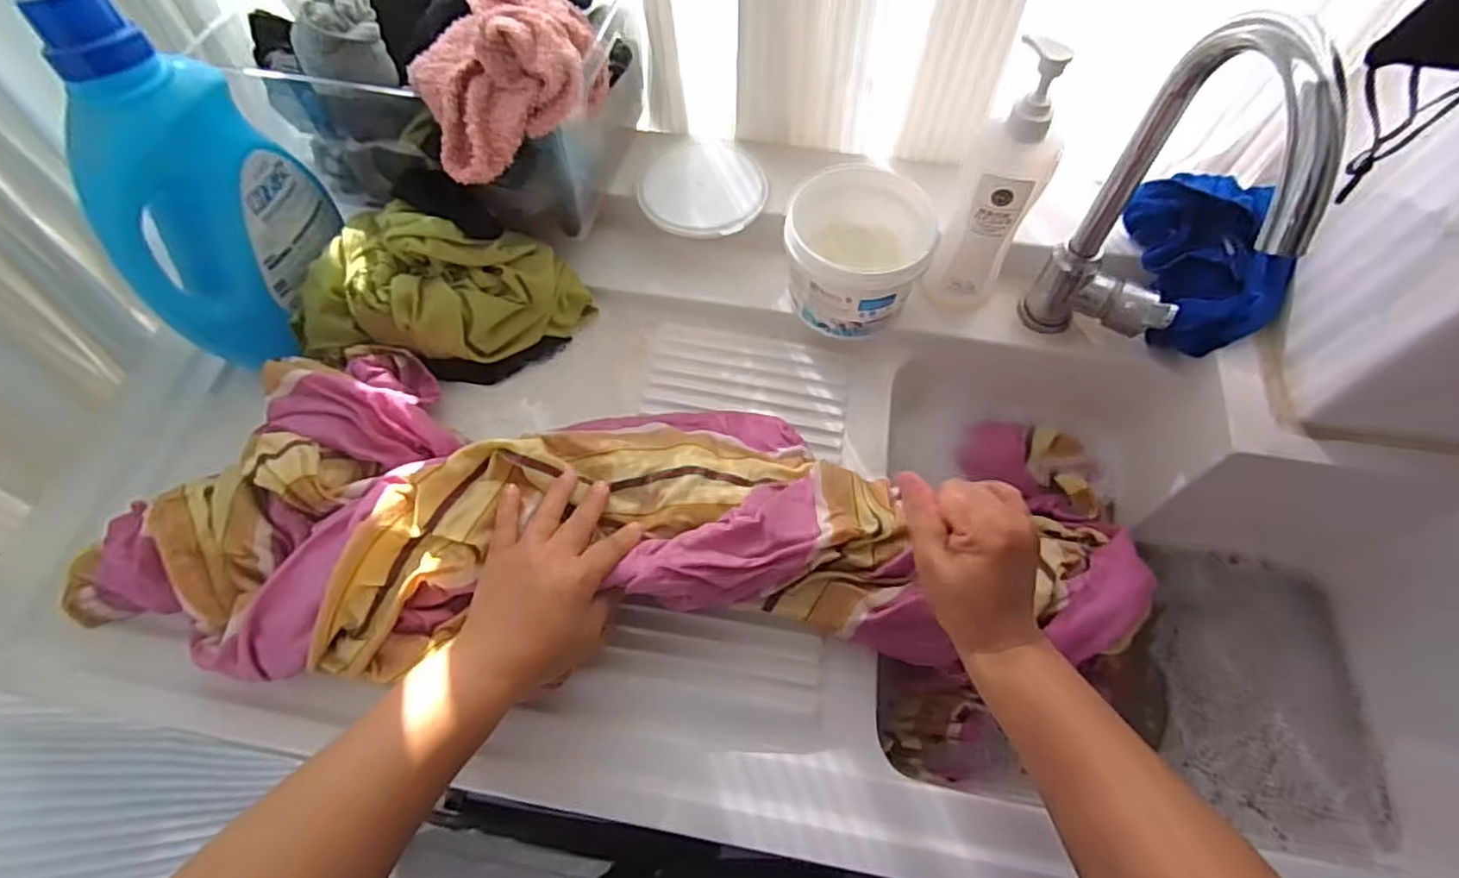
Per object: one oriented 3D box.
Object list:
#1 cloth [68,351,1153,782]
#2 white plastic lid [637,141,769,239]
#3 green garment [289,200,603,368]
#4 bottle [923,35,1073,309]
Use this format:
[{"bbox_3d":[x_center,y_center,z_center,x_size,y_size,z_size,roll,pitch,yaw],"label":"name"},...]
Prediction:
[{"bbox_3d":[-0.043,0.082,0.531,0.823,0.160,0.305,4,63,-9],"label":"cloth"},{"bbox_3d":[-0.024,-0.252,0.674,0.123,0.012,0.119,0,63,1],"label":"white plastic lid"},{"bbox_3d":[-0.264,-0.137,0.611,0.252,0.123,0.115,1,63,2],"label":"green garment"},{"bbox_3d":[0.221,-0.198,0.564,0.066,0.239,0.052,22,66,12],"label":"bottle"}]

